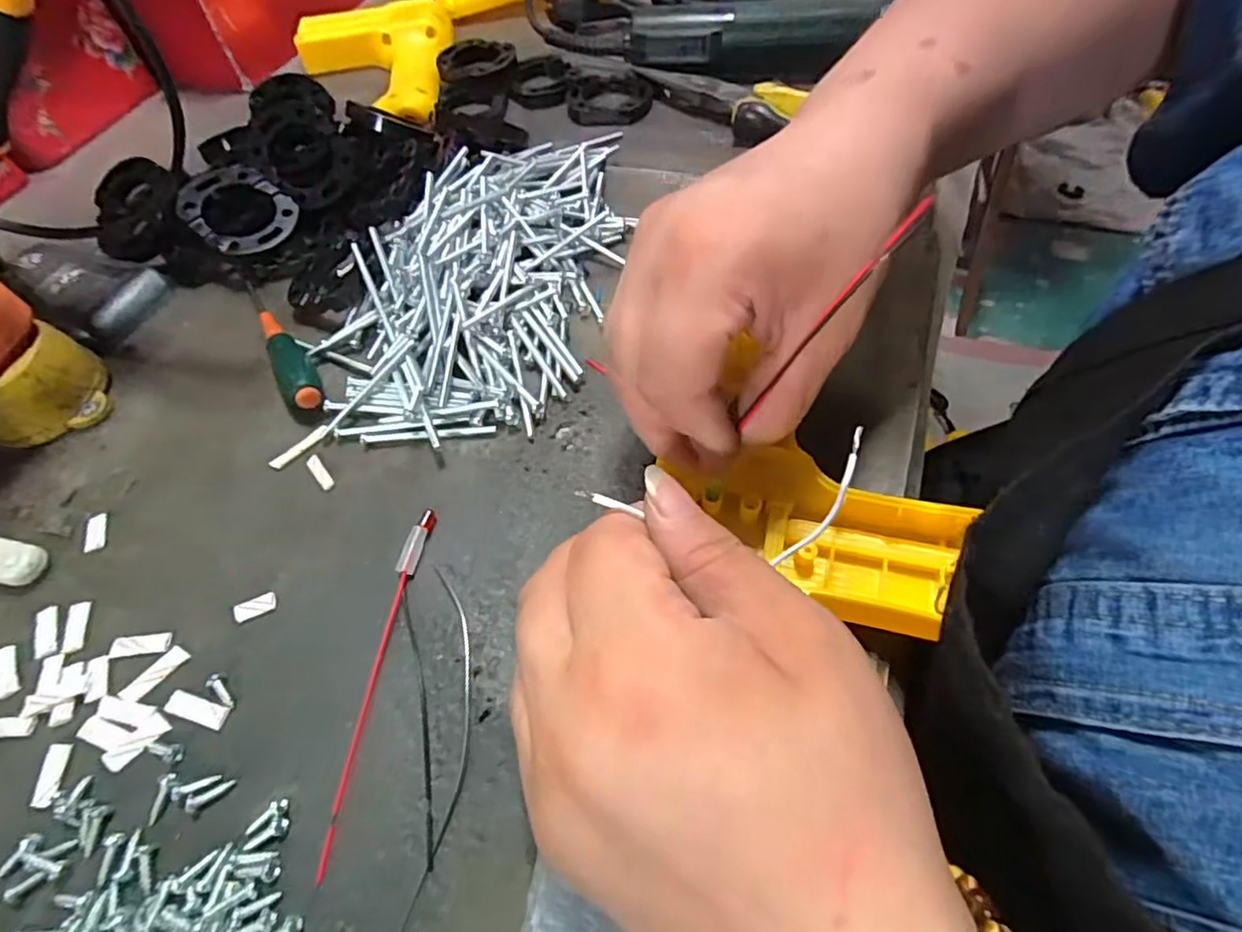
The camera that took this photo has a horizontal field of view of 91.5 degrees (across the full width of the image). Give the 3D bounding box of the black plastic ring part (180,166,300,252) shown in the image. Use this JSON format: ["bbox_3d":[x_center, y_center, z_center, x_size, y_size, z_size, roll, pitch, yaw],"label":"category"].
[{"bbox_3d":[-0.212,-0.142,0.335,0.056,0.005,0.050,34,67,-3],"label":"black plastic ring part"}]

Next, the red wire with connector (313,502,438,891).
[{"bbox_3d":[-0.087,0.072,0.215,0.009,0.007,0.125,3,58,6],"label":"red wire with connector"}]

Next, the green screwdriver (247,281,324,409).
[{"bbox_3d":[-0.173,-0.068,0.306,0.016,0.016,0.116,-29,60,-13],"label":"green screwdriver"}]

